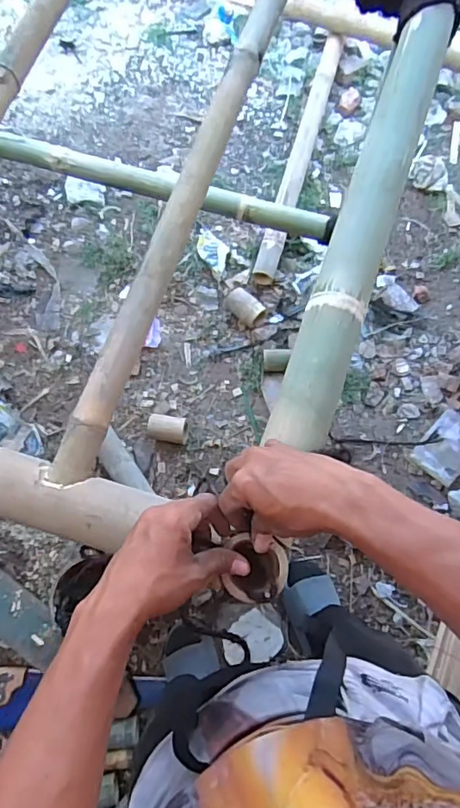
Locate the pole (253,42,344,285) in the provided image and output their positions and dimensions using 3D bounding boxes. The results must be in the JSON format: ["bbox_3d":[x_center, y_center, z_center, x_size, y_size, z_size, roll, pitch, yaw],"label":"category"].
[{"bbox_3d":[0.223,-0.766,1.589,0.076,0.055,0.906,16,74,5],"label":"pole"}]

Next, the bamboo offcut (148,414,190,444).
[{"bbox_3d":[-0.163,0.068,1.360,0.104,0.056,0.065,7,74,3],"label":"bamboo offcut"}]

